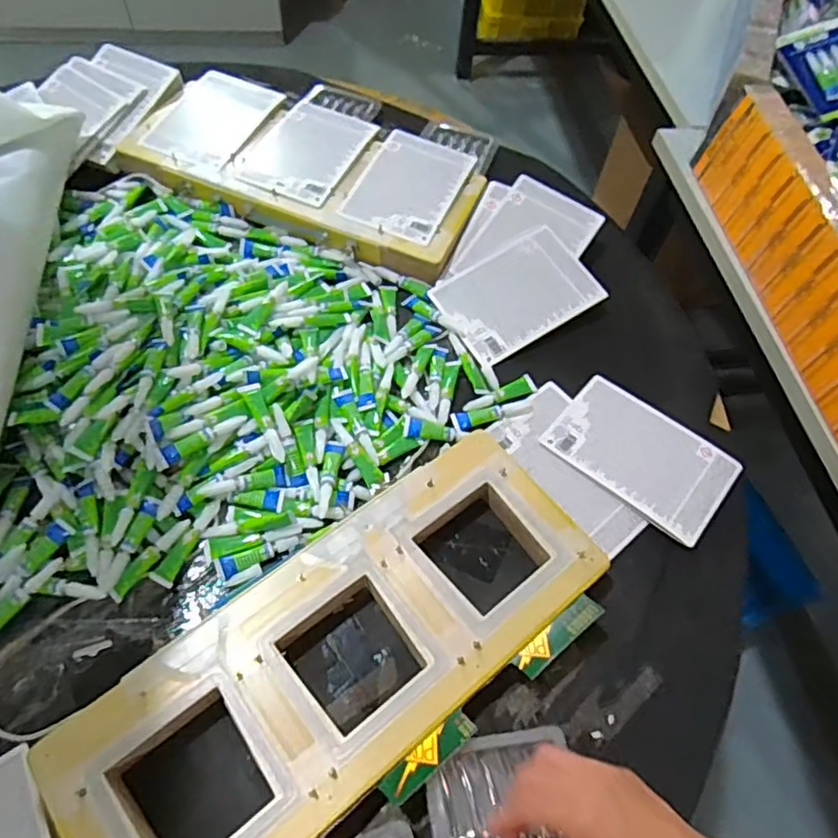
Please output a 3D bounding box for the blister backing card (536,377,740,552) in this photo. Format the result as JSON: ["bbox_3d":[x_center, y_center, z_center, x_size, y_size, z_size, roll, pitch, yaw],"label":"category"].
[{"bbox_3d":[0.220,0.034,0.617,0.169,0.006,0.113,36,63,19],"label":"blister backing card"}]

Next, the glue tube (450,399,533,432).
[{"bbox_3d":[0.075,-0.006,0.629,0.086,0.010,0.022,-13,60,-12],"label":"glue tube"}]

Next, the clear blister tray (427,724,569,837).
[{"bbox_3d":[0.060,0.275,0.431,0.102,0.015,0.101,-6,59,-8],"label":"clear blister tray"}]

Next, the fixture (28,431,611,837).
[{"bbox_3d":[-0.057,0.176,0.488,0.428,0.030,0.180,-33,66,-22],"label":"fixture"}]

